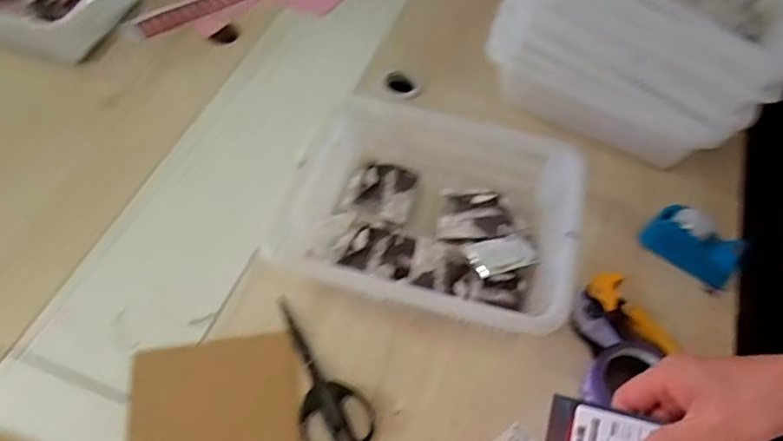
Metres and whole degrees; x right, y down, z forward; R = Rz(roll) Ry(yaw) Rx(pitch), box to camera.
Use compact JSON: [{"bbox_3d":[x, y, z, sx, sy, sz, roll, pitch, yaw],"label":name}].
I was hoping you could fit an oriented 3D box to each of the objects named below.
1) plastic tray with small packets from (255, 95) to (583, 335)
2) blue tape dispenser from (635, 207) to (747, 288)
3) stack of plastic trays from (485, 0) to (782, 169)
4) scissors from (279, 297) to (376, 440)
[{"bbox_3d":[0.043,-0.003,0.729,0.356,0.119,0.271,15,56,8],"label":"plastic tray with small packets"},{"bbox_3d":[0.392,0.029,0.758,0.117,0.062,0.059,33,61,19],"label":"blue tape dispenser"},{"bbox_3d":[0.375,-0.271,0.825,0.348,0.287,0.313,32,61,18],"label":"stack of plastic trays"},{"bbox_3d":[-0.092,0.175,0.672,0.078,0.009,0.196,-23,59,-17],"label":"scissors"}]

